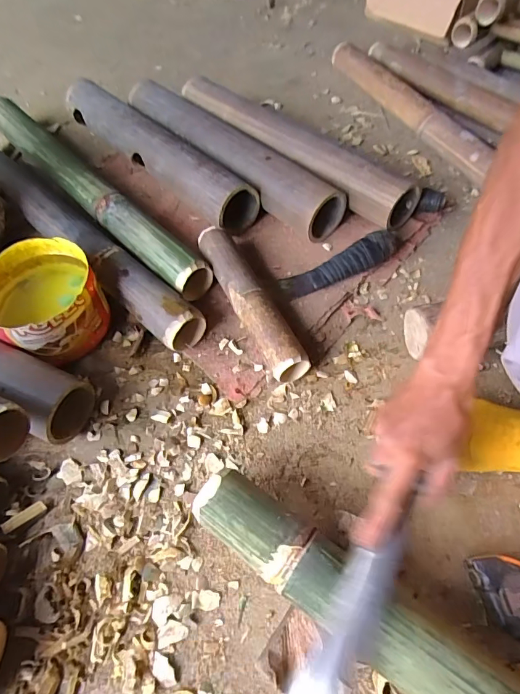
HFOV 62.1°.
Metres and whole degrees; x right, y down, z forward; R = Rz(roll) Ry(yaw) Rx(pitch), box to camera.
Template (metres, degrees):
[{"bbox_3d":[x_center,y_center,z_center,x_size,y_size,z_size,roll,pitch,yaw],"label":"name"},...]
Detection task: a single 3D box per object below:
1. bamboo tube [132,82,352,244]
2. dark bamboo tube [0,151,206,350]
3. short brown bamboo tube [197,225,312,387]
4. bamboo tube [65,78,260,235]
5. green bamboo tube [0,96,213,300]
[{"bbox_3d":[-0.062,-0.338,0.758,0.089,0.093,0.492,-39,66,-20],"label":"bamboo tube"},{"bbox_3d":[-0.320,-0.193,0.698,0.633,0.069,0.064,39,67,21],"label":"dark bamboo tube"},{"bbox_3d":[-0.016,-0.063,0.601,0.051,0.062,0.260,-25,62,-13],"label":"short brown bamboo tube"},{"bbox_3d":[-0.197,-0.362,0.772,0.089,0.072,0.503,-38,66,-19],"label":"bamboo tube"},{"bbox_3d":[-0.308,-0.289,0.747,0.071,0.046,0.651,-38,66,-20],"label":"green bamboo tube"}]

